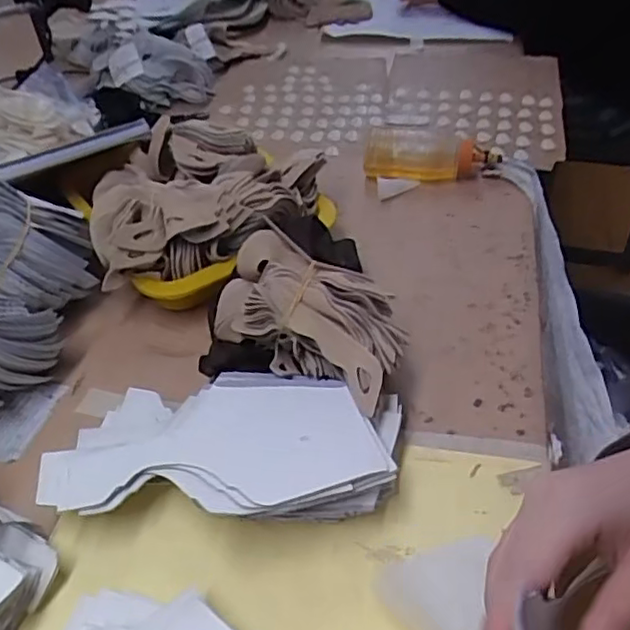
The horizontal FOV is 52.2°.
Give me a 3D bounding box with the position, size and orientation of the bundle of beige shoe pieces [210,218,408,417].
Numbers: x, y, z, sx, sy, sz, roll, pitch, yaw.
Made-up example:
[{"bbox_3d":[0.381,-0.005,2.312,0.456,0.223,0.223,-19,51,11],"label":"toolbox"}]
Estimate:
[{"bbox_3d":[-0.003,-0.003,0.472,0.152,0.058,0.086,23,51,26],"label":"bundle of beige shoe pieces"}]

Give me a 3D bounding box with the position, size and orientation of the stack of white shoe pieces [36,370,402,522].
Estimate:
[{"bbox_3d":[-0.058,0.094,0.430,0.220,0.051,0.103,1,45,6],"label":"stack of white shoe pieces"}]

